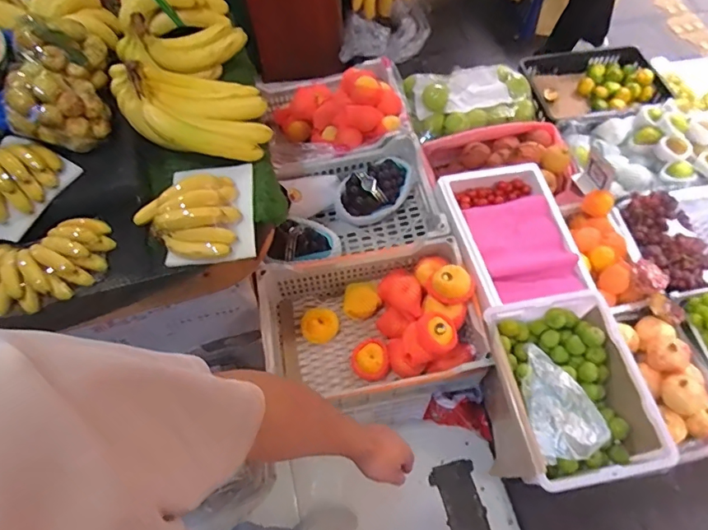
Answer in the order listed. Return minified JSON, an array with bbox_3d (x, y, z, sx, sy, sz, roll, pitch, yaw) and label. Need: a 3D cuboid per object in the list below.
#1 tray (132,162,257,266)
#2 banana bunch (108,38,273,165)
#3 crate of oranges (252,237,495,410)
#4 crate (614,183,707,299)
[{"bbox_3d":[-0.283,-0.104,0.860,0.208,0.090,0.204,-7,61,-3],"label":"tray"},{"bbox_3d":[-0.316,-0.316,0.950,0.277,0.156,0.232,-9,61,-4],"label":"banana bunch"},{"bbox_3d":[0.032,0.147,1.246,0.531,0.182,0.397,-12,62,-5],"label":"crate of oranges"},{"bbox_3d":[1.062,-0.063,1.498,0.520,0.208,0.358,-14,62,-7],"label":"crate"}]

